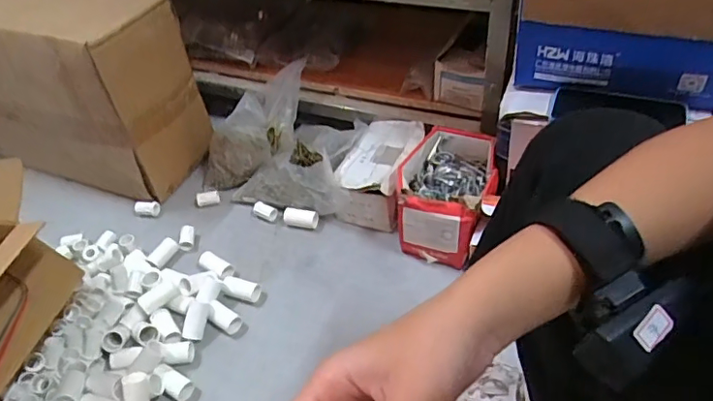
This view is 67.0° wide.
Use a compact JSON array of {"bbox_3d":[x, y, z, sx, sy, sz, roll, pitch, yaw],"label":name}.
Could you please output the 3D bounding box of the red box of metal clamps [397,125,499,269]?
[{"bbox_3d":[0.148,-0.009,0.877,0.144,0.130,0.188,13,47,21],"label":"red box of metal clamps"}]

